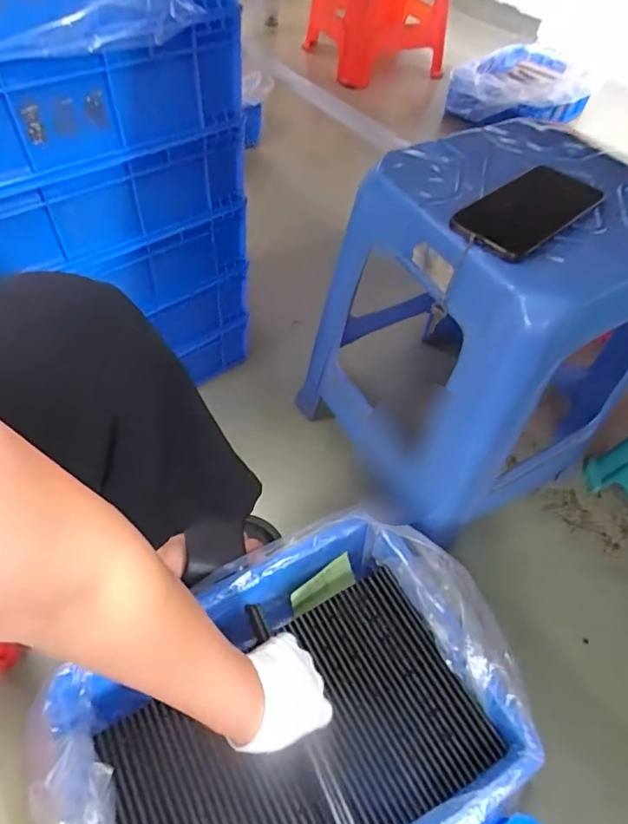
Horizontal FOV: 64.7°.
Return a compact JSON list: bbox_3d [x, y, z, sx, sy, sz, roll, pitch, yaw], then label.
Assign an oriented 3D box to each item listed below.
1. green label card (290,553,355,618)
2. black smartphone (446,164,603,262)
[{"bbox_3d":[0.011,0.221,0.628,0.092,0.050,0.010,-23,30,-26],"label":"green label card"},{"bbox_3d":[0.189,-0.181,0.444,0.141,0.014,0.074,-34,63,-25],"label":"black smartphone"}]

